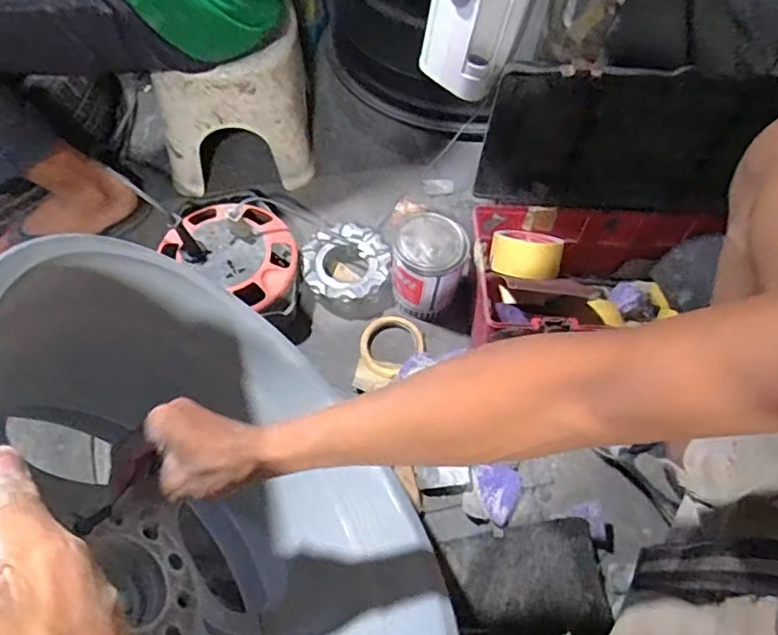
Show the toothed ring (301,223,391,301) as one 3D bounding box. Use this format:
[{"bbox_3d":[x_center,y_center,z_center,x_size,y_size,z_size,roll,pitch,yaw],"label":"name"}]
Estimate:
[{"bbox_3d":[-0.065,-0.077,0.859,0.127,0.053,0.130,1,61,-2],"label":"toothed ring"}]

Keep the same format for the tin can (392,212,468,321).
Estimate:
[{"bbox_3d":[0.057,-0.070,0.816,0.096,0.136,0.088,1,61,-2],"label":"tin can"}]

